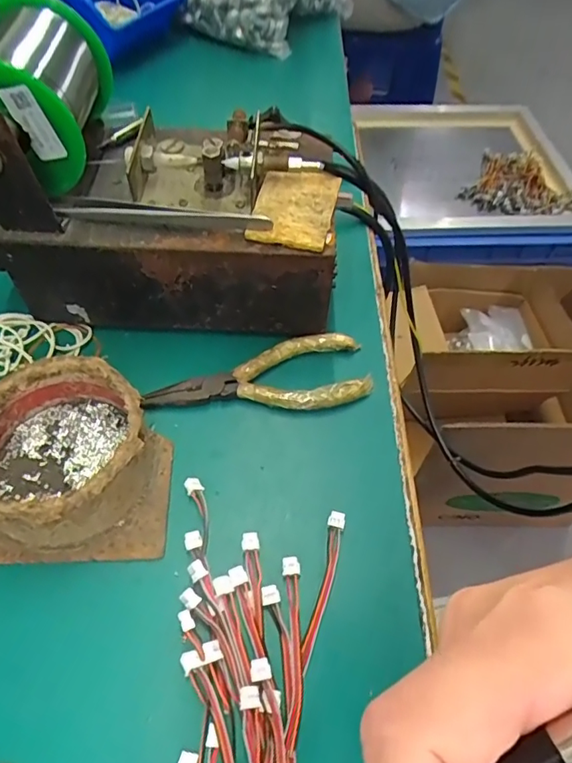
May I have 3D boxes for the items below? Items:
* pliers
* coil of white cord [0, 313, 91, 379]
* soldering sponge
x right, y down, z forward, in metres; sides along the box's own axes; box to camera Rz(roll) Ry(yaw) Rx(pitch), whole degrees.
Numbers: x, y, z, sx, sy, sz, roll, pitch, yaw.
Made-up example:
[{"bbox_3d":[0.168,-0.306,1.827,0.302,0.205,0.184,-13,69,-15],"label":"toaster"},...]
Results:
[{"bbox_3d":[-0.015,0.002,0.297,0.125,0.011,0.046,-12,58,-11],"label":"pliers"},{"bbox_3d":[-0.167,-0.021,0.306,0.091,0.007,0.049,-29,62,-20],"label":"coil of white cord"},{"bbox_3d":[0.005,-0.093,0.279,0.041,0.009,0.054,12,56,4],"label":"soldering sponge"}]

